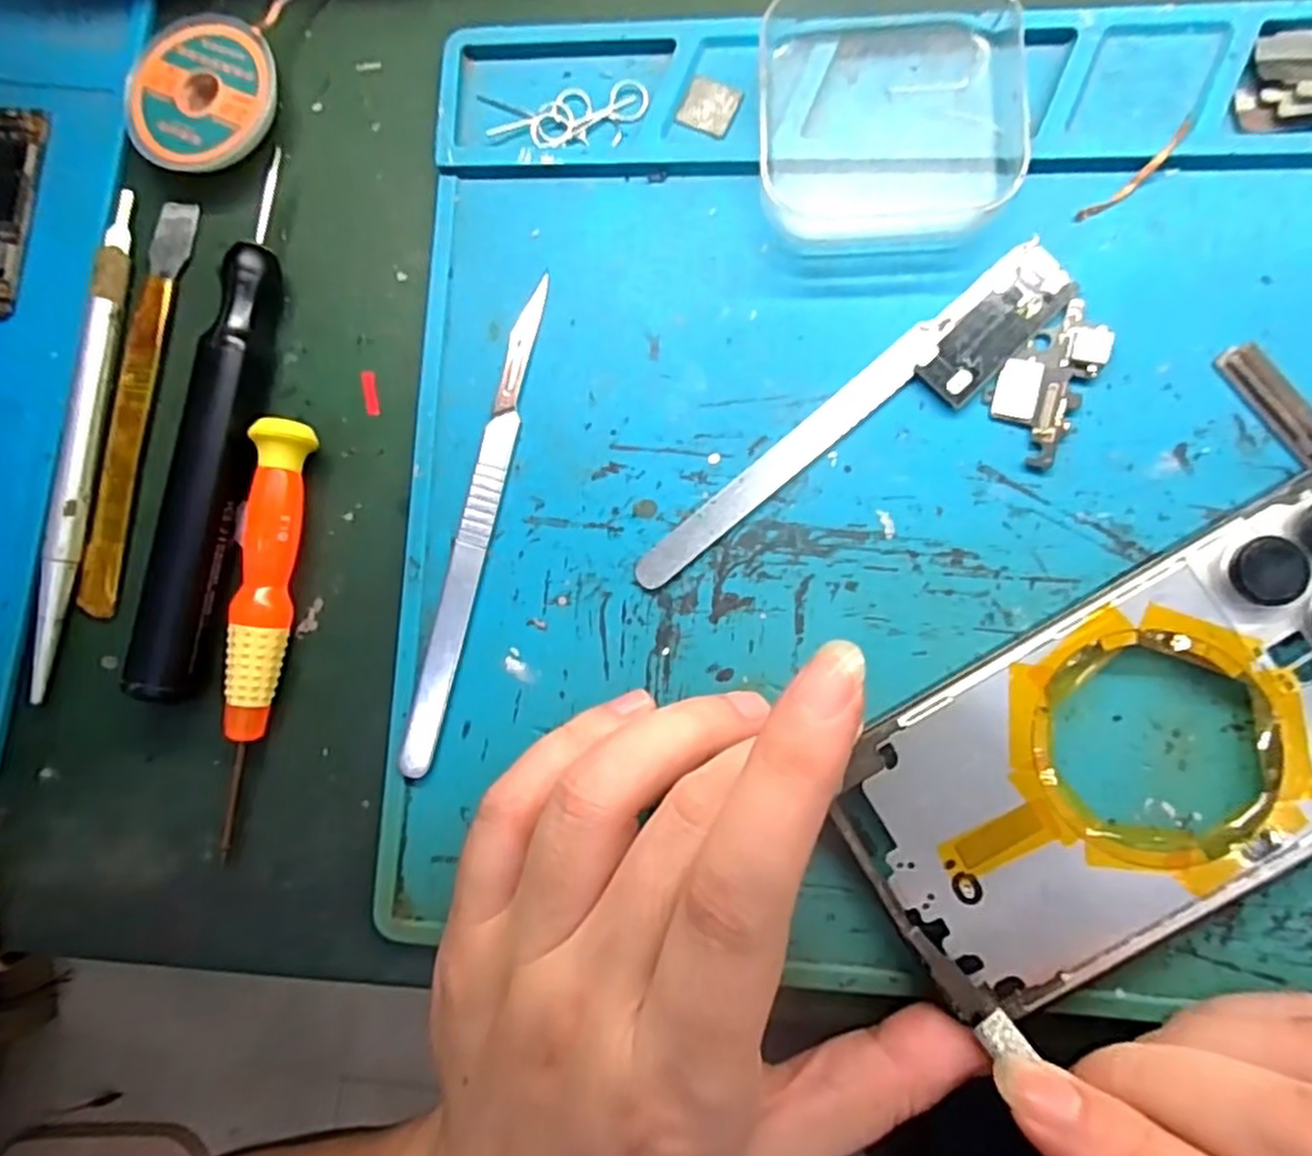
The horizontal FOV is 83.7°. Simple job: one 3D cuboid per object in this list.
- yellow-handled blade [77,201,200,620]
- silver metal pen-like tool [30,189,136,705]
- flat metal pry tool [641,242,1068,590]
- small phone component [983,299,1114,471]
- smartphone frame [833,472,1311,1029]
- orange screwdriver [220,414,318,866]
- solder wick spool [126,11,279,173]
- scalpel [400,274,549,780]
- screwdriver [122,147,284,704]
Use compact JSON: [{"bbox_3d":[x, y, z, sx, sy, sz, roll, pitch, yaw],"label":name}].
[{"bbox_3d":[-0.148,-0.050,0.208,0.011,0.005,0.120,9,86,7],"label":"yellow-handled blade"},{"bbox_3d":[-0.161,-0.039,0.204,0.009,0.006,0.143,6,86,6],"label":"silver metal pen-like tool"},{"bbox_3d":[0.048,-0.041,0.187,0.131,0.004,0.012,-37,83,2],"label":"flat metal pry tool"},{"bbox_3d":[0.098,-0.050,0.183,0.021,0.004,0.040,29,89,7],"label":"small phone component"},{"bbox_3d":[0.116,0.038,0.167,0.144,0.007,0.070,-31,83,3],"label":"smartphone frame"},{"bbox_3d":[-0.104,0.015,0.194,0.012,0.015,0.112,5,86,6],"label":"orange screwdriver"},{"bbox_3d":[-0.128,-0.134,0.207,0.040,0.011,0.042,0,85,6],"label":"solder wick spool"},{"bbox_3d":[-0.048,-0.014,0.194,0.009,0.004,0.133,12,87,7],"label":"scalpel"},{"bbox_3d":[-0.118,-0.039,0.199,0.018,0.014,0.141,9,86,7],"label":"screwdriver"}]

